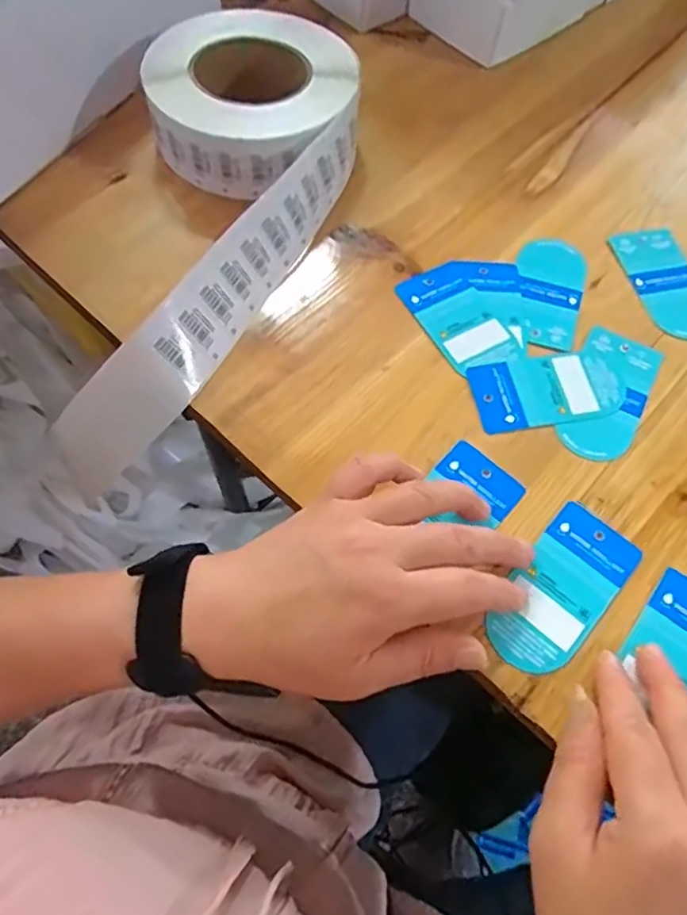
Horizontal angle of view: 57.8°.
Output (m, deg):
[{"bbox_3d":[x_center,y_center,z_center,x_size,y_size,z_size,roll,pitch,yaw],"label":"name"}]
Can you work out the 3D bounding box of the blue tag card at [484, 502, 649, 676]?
[{"bbox_3d":[0.113,0.069,0.321,0.046,0.004,0.093,35,68,15],"label":"blue tag card"}]

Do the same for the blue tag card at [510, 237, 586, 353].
[{"bbox_3d":[0.136,-0.111,0.414,0.044,0.004,0.096,16,64,6],"label":"blue tag card"}]

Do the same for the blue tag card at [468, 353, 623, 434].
[{"bbox_3d":[0.123,-0.042,0.376,0.090,0.004,0.047,-9,64,-6],"label":"blue tag card"}]

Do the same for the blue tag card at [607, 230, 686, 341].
[{"bbox_3d":[0.219,-0.119,0.419,0.049,0.004,0.093,-12,64,-8],"label":"blue tag card"}]

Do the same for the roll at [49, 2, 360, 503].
[{"bbox_3d":[-0.082,-0.151,0.413,0.149,0.093,0.349,8,63,2],"label":"roll"}]

